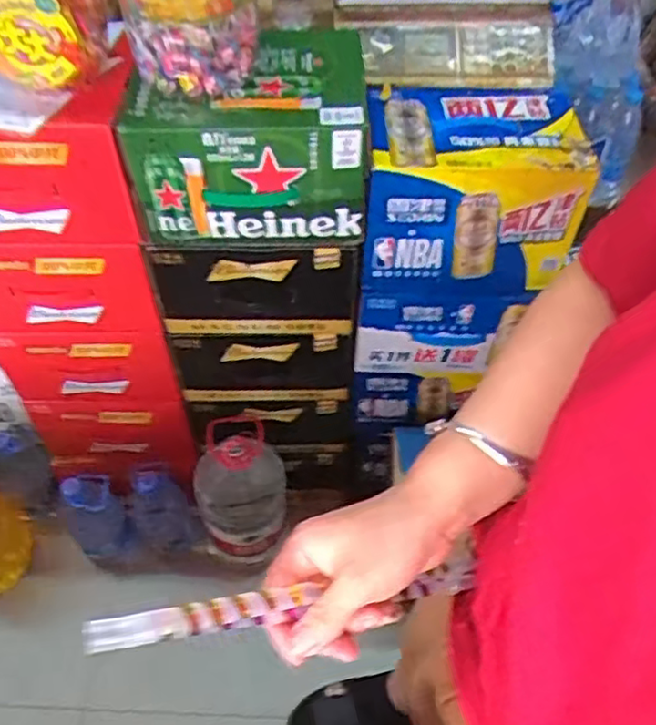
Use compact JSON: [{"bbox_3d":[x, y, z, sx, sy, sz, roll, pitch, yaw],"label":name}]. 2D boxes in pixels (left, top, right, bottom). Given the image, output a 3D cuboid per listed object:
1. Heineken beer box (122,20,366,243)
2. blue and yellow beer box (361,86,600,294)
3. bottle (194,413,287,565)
[{"bbox_3d":[-0.093,-0.287,0.866,0.274,0.171,0.221,1,51,0],"label":"Heineken beer box"},{"bbox_3d":[0.184,-0.234,0.919,0.268,0.196,0.188,0,51,0],"label":"blue and yellow beer box"},{"bbox_3d":[-0.152,0.223,1.208,0.149,0.307,0.153,-8,52,-7],"label":"bottle"}]

